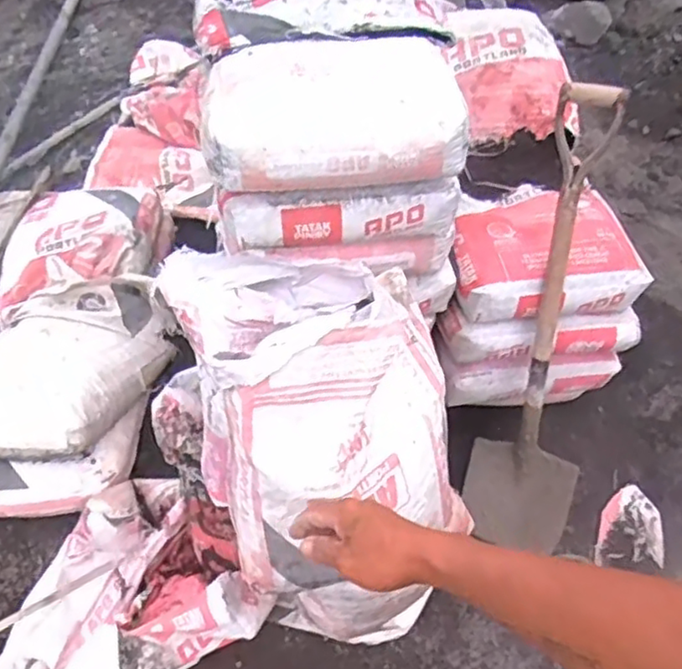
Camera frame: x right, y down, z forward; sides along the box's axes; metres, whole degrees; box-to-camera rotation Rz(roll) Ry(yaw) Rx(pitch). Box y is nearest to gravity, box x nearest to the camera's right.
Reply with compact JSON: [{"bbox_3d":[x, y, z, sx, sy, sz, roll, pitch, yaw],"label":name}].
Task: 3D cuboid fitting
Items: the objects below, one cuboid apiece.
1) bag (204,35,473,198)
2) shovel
[{"bbox_3d":[-0.013,-0.338,0.986,0.375,0.115,0.226,-4,51,-2],"label":"bag"},{"bbox_3d":[0.386,0.006,1.215,0.203,0.872,0.127,3,20,-2],"label":"shovel"}]

